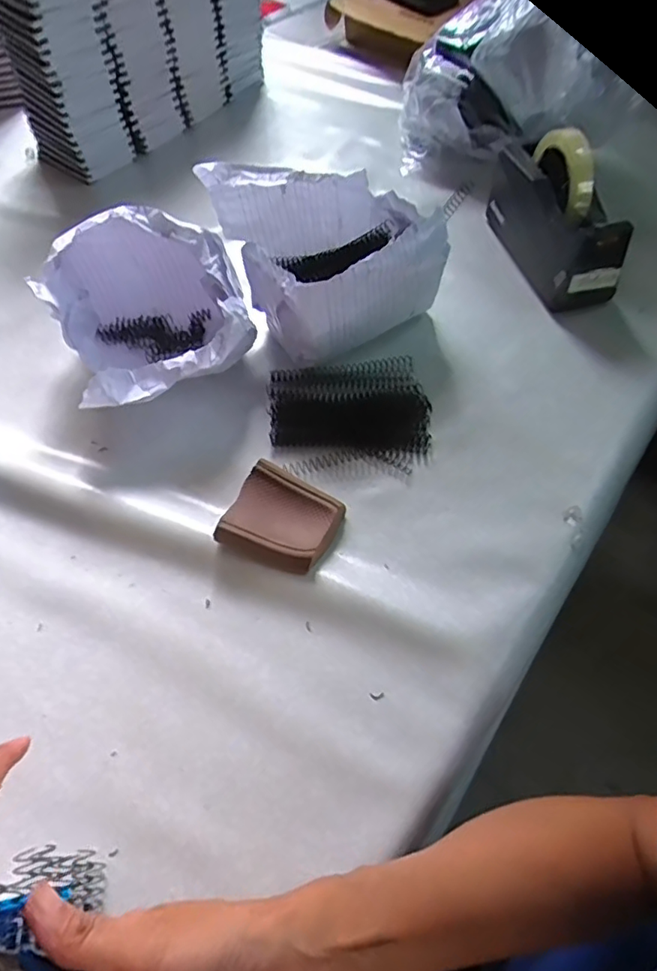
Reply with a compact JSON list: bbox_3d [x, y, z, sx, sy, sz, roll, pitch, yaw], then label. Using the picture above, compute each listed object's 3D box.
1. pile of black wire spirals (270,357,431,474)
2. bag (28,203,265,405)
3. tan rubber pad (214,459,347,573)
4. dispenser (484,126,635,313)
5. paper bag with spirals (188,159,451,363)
[{"bbox_3d":[0.020,-0.074,0.534,0.152,0.024,0.126,-7,57,-2],"label":"pile of black wire spirals"},{"bbox_3d":[-0.178,-0.174,0.543,0.175,0.130,0.207,-17,58,-9],"label":"bag"},{"bbox_3d":[-0.038,0.028,0.466,0.089,0.028,0.084,17,59,13],"label":"tan rubber pad"},{"bbox_3d":[0.253,-0.301,0.601,0.080,0.124,0.193,-12,57,-6],"label":"dispenser"},{"bbox_3d":[0.000,-0.244,0.573,0.175,0.133,0.189,-29,60,-16],"label":"paper bag with spirals"}]

